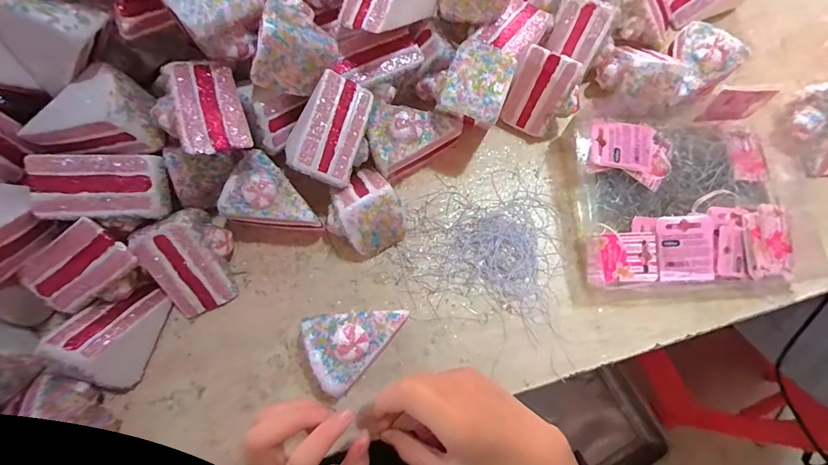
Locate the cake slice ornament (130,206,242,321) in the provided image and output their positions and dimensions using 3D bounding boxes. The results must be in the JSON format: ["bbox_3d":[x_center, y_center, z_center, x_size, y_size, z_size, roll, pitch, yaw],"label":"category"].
[{"bbox_3d":[-0.196,0.027,0.333,0.053,0.065,0.082,-17,77,-4],"label":"cake slice ornament"}]

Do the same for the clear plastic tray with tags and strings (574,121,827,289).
[{"bbox_3d":[0.262,-0.029,0.359,0.205,0.034,0.158,-4,76,-1],"label":"clear plastic tray with tags and strings"}]

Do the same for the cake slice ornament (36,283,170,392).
[{"bbox_3d":[-0.253,0.083,0.315,0.047,0.063,0.079,18,77,5],"label":"cake slice ornament"}]

